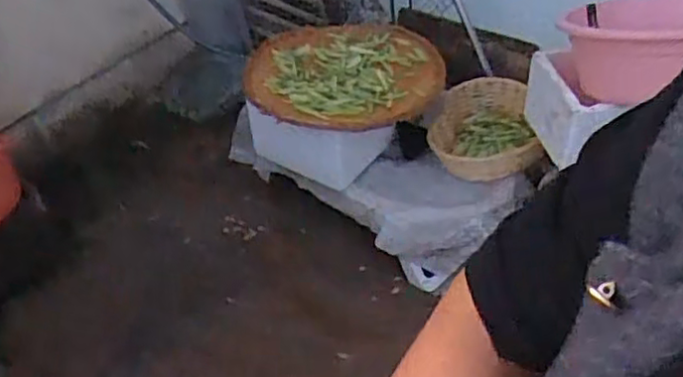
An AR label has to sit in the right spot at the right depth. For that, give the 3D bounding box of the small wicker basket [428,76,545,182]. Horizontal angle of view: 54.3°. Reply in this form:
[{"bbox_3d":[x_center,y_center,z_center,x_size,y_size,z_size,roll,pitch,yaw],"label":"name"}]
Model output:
[{"bbox_3d":[0.345,-0.132,1.648,0.248,0.146,0.262,-5,43,3],"label":"small wicker basket"}]

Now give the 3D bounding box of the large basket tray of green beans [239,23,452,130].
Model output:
[{"bbox_3d":[0.005,-0.279,1.669,0.497,0.092,0.423,-4,44,4],"label":"large basket tray of green beans"}]

